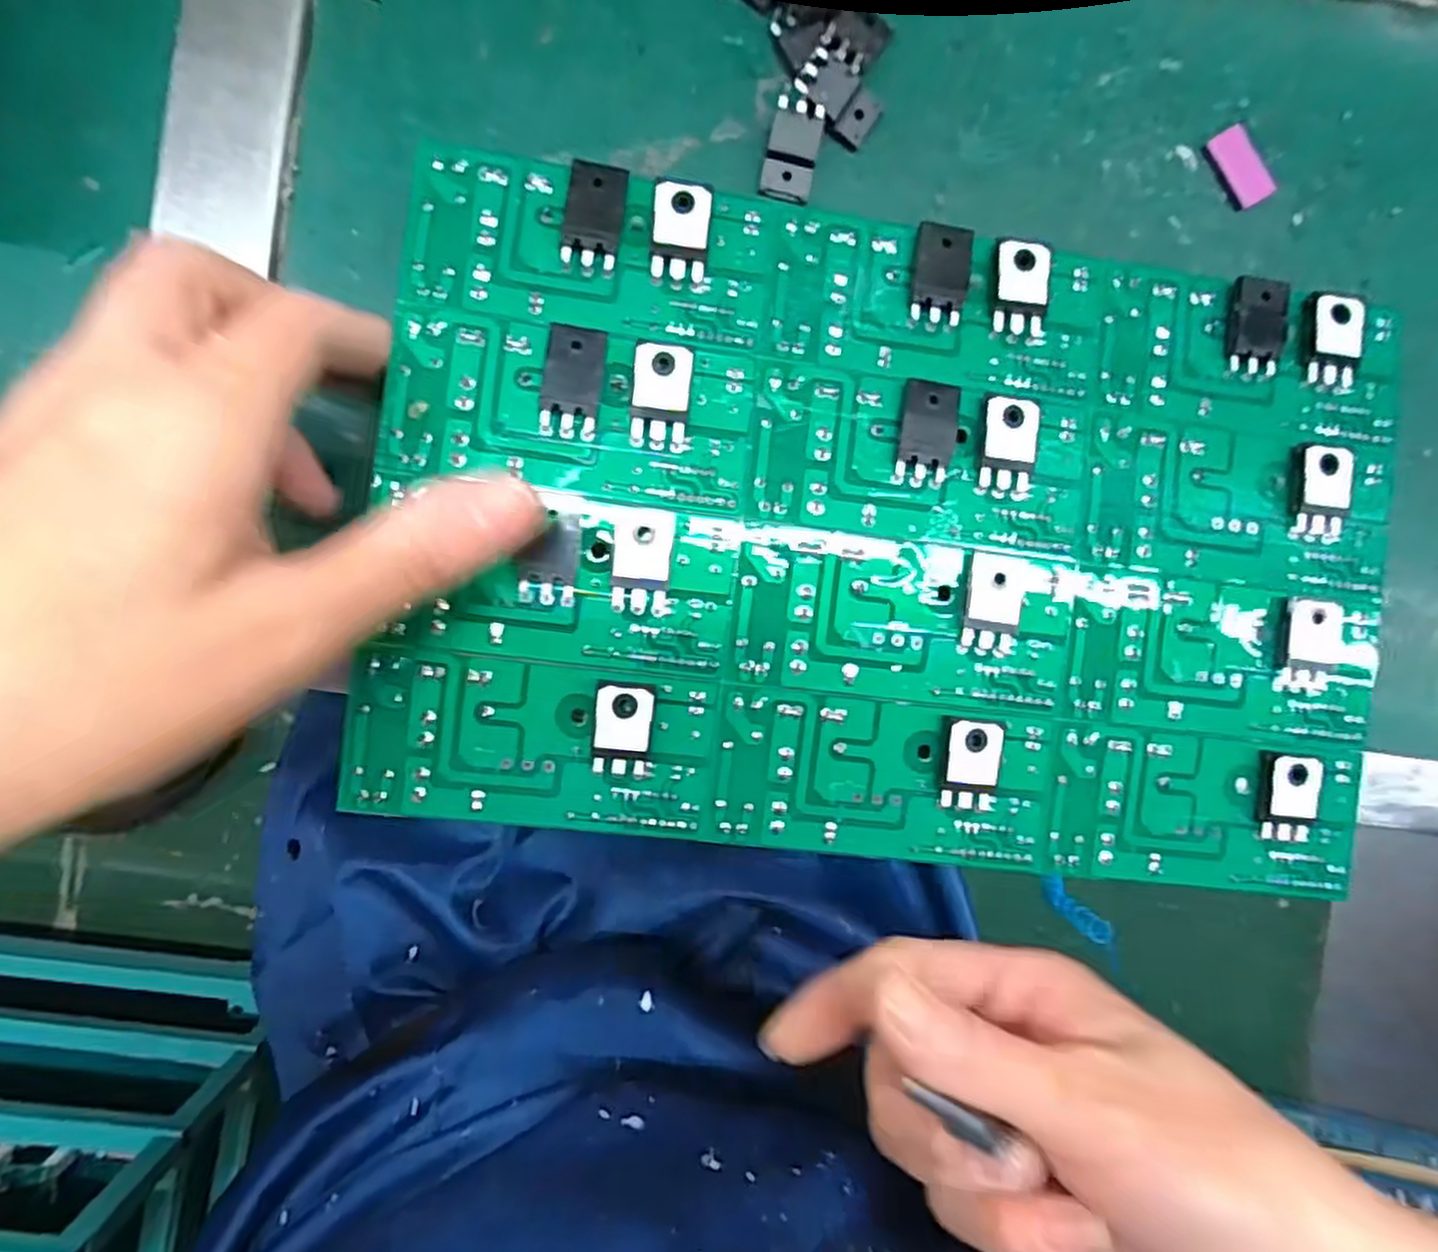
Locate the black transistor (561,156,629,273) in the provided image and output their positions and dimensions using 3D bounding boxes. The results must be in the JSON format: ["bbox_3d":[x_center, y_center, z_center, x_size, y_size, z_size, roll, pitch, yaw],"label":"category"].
[{"bbox_3d":[-0.033,-0.108,0.207,0.015,0.006,0.027,9,90,-6],"label":"black transistor"}]

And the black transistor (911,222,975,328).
[{"bbox_3d":[0.061,-0.098,0.216,0.015,0.005,0.027,8,91,-6],"label":"black transistor"}]

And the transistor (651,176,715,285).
[{"bbox_3d":[-0.010,-0.106,0.209,0.015,0.006,0.025,6,91,-6],"label":"transistor"}]

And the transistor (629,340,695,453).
[{"bbox_3d":[-0.015,-0.061,0.206,0.015,0.006,0.027,7,91,-6],"label":"transistor"}]

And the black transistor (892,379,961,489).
[{"bbox_3d":[0.056,-0.052,0.212,0.015,0.006,0.027,9,90,-6],"label":"black transistor"}]

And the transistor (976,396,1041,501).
[{"bbox_3d":[0.080,-0.050,0.215,0.015,0.006,0.028,4,91,-6],"label":"transistor"}]

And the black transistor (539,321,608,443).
[{"bbox_3d":[-0.038,-0.064,0.203,0.015,0.007,0.027,7,91,-6],"label":"black transistor"}]

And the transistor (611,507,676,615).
[{"bbox_3d":[-0.020,-0.017,0.204,0.015,0.007,0.026,6,91,-6],"label":"transistor"}]

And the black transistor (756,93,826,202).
[{"bbox_3d":[0.022,-0.143,0.235,0.015,0.004,0.027,11,110,-2],"label":"black transistor"}]

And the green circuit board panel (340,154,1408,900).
[{"bbox_3d":[0.052,-0.023,0.215,0.277,0.017,0.172,6,85,-4],"label":"green circuit board panel"}]

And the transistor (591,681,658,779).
[{"bbox_3d":[-0.025,0.027,0.204,0.015,0.008,0.024,7,91,-6],"label":"transistor"}]

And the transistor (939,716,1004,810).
[{"bbox_3d":[0.070,0.038,0.214,0.017,0.006,0.025,3,91,-6],"label":"transistor"}]

